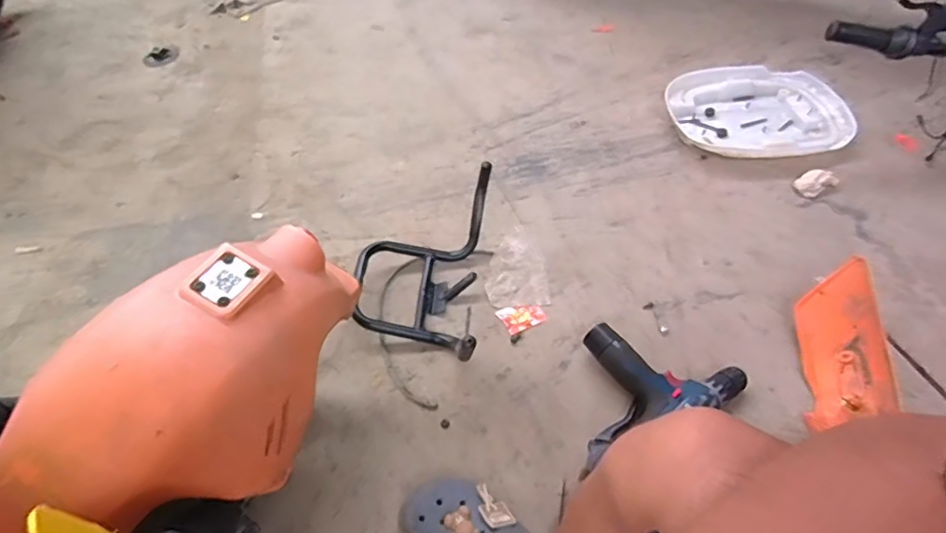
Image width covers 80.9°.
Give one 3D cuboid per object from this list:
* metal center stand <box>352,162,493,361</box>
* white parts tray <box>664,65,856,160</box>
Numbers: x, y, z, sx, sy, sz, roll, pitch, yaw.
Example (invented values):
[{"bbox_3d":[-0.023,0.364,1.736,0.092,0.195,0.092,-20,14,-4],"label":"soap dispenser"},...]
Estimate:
[{"bbox_3d":[-0.087,-0.013,0.891,0.205,0.138,0.269,4,53,5],"label":"metal center stand"},{"bbox_3d":[0.602,-0.327,1.167,0.365,0.044,0.274,-9,53,-5],"label":"white parts tray"}]

